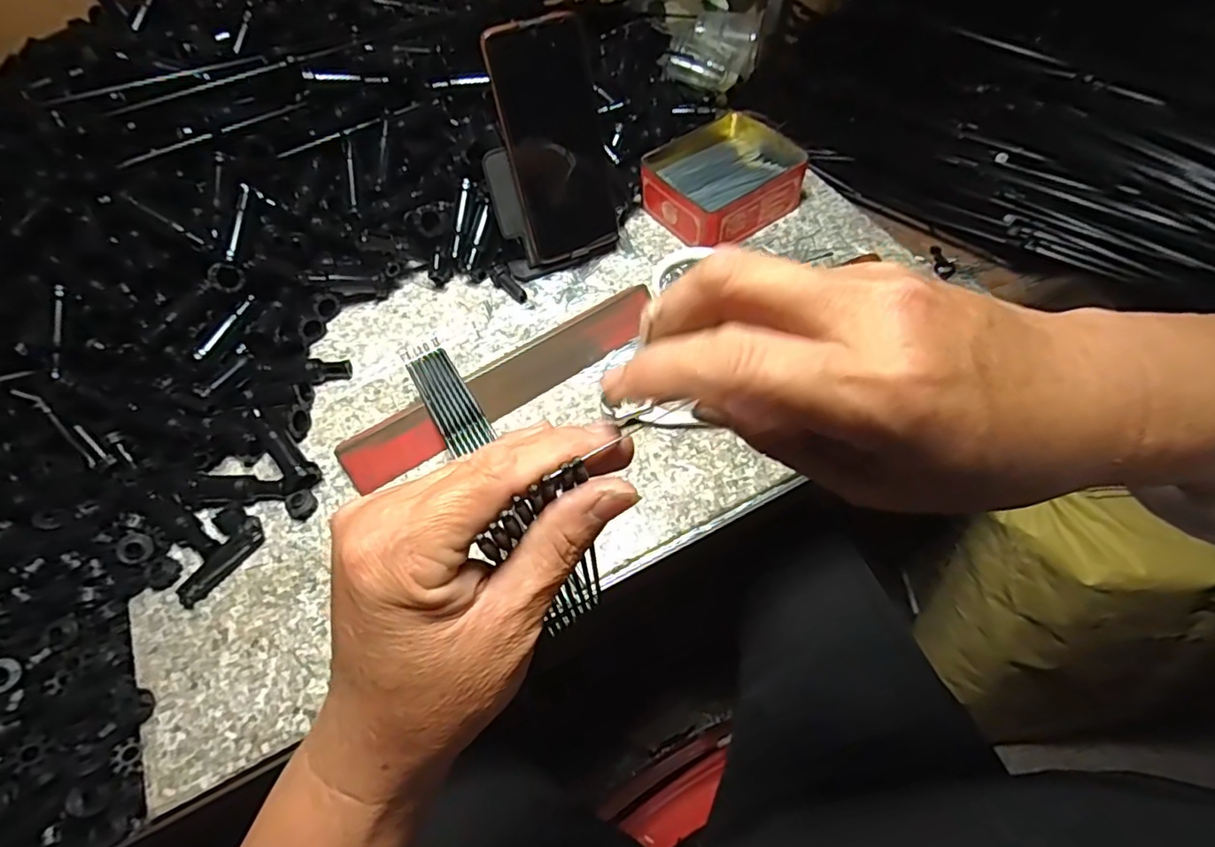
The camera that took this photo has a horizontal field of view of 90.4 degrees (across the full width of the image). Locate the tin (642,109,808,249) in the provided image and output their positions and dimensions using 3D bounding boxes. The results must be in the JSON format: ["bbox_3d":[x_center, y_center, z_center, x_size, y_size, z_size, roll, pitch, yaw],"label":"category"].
[{"bbox_3d":[0.105,-0.221,0.546,0.134,0.043,0.109,-34,62,-17],"label":"tin"}]

